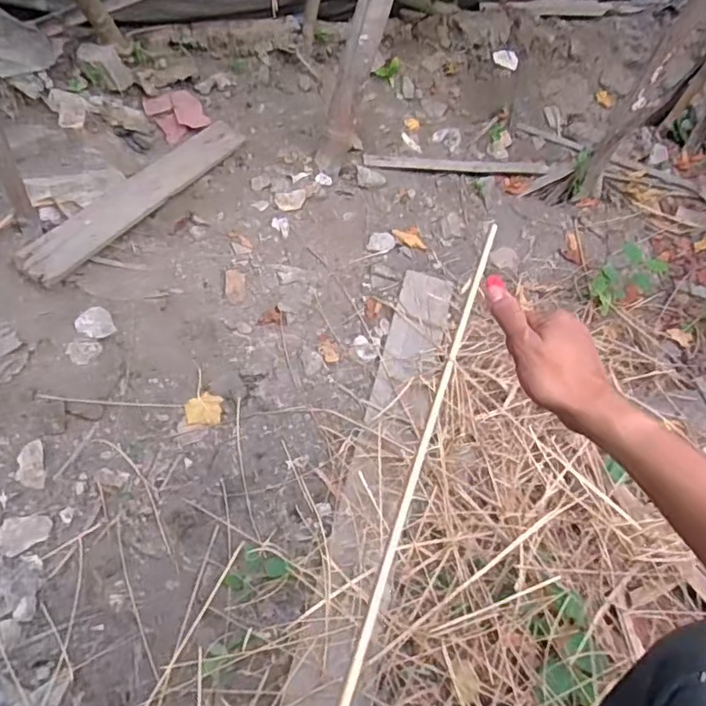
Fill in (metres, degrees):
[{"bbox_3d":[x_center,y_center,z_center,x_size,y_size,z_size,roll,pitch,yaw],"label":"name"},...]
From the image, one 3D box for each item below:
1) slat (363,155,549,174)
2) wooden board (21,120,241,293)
[{"bbox_3d":[0.262,-0.476,1.432,0.473,0.014,0.035,0,45,-7],"label":"slat"},{"bbox_3d":[-0.438,-0.334,1.188,0.086,0.017,0.586,37,55,-1],"label":"wooden board"}]

